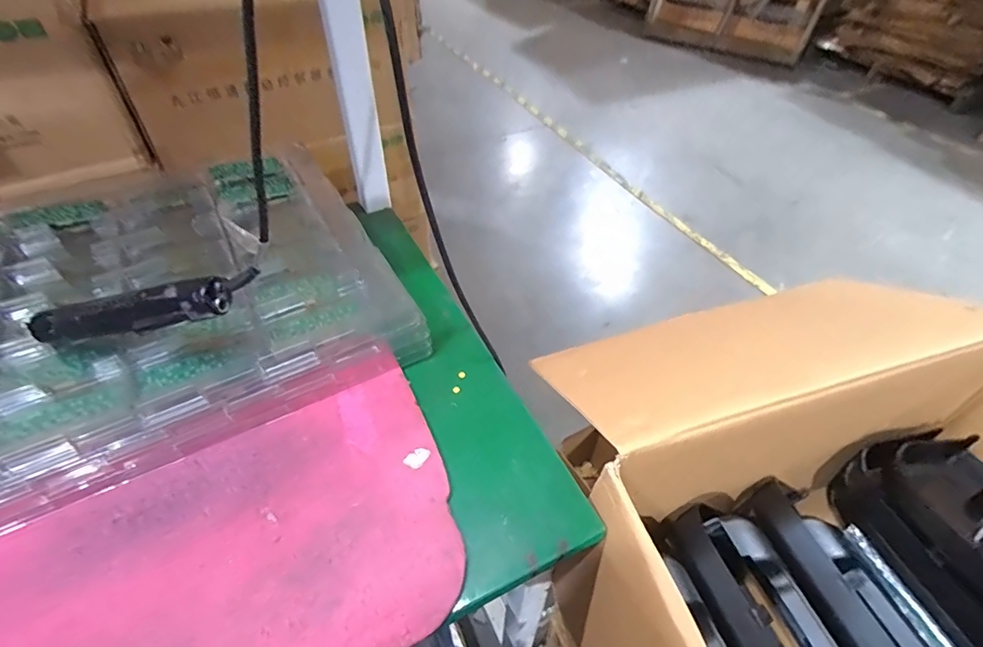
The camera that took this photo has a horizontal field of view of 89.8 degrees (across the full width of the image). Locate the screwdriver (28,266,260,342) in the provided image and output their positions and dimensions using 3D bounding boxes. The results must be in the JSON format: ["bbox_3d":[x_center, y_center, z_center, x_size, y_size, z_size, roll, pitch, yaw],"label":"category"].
[{"bbox_3d":[-0.329,-0.012,0.465,0.244,0.034,0.034,-9,45,12],"label":"screwdriver"}]

